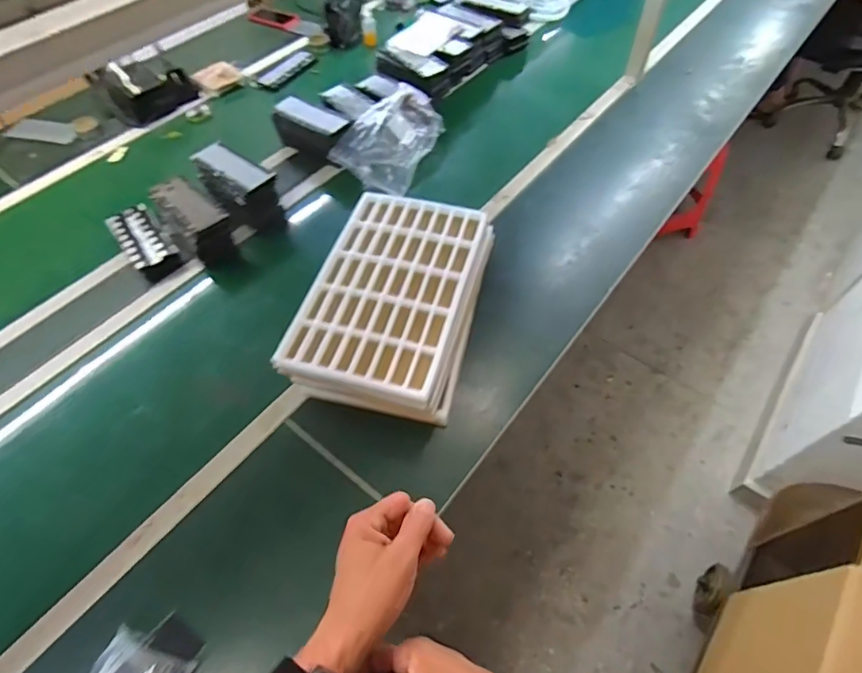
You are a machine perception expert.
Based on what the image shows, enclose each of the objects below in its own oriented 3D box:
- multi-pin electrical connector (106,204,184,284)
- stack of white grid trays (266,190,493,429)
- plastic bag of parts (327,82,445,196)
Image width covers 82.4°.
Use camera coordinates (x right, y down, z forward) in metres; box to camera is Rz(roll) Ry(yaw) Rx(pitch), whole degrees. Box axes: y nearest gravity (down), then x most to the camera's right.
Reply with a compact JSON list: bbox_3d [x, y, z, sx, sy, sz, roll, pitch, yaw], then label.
[{"bbox_3d":[-0.621,-0.208,1.063,0.085,0.034,0.228,-36,64,-20],"label":"multi-pin electrical connector"},{"bbox_3d":[-0.062,-0.068,0.908,0.278,0.110,0.422,12,59,8],"label":"stack of white grid trays"},{"bbox_3d":[-0.088,-0.481,1.219,0.167,0.128,0.283,28,62,17],"label":"plastic bag of parts"}]

